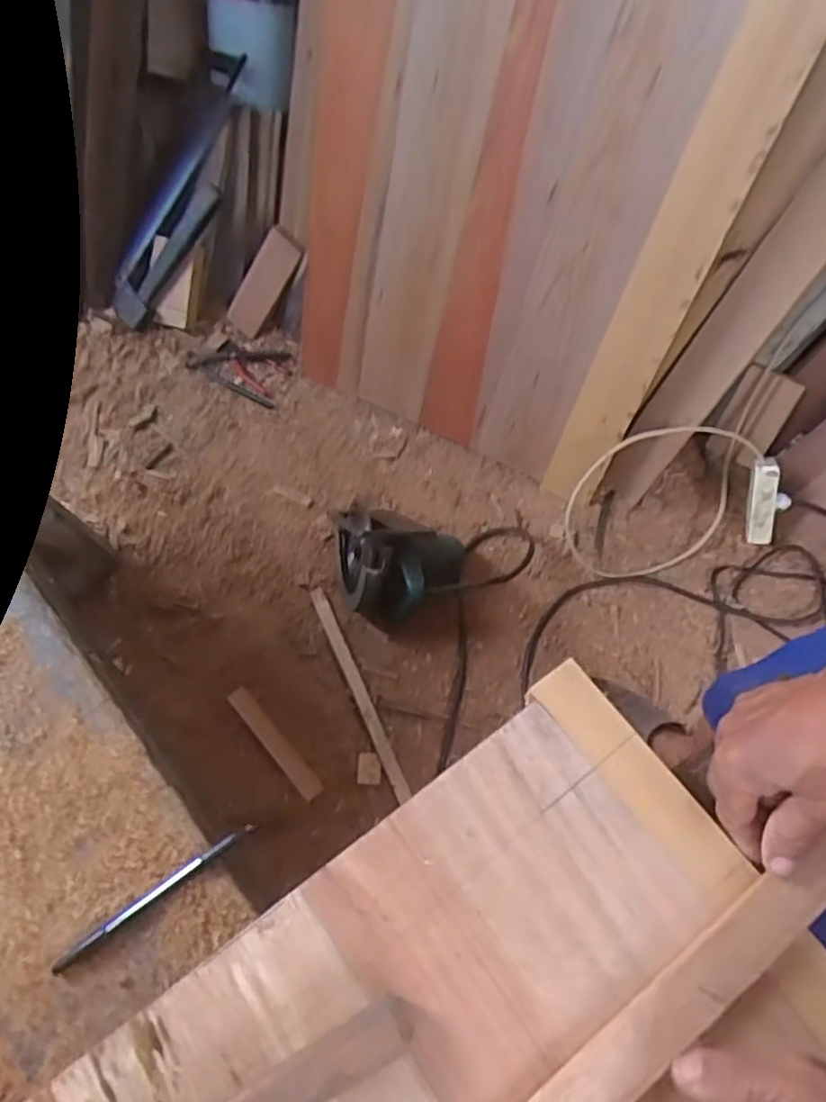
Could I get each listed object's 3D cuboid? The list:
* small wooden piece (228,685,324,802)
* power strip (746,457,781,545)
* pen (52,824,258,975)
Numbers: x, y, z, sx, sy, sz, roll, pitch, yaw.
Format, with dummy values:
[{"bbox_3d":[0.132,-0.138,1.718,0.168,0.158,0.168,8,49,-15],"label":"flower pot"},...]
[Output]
[{"bbox_3d":[-0.224,0.309,1.107,0.032,0.012,0.219,-38,72,-18],"label":"small wooden piece"},{"bbox_3d":[0.642,-0.091,1.262,0.045,0.162,0.028,-6,20,-2],"label":"power strip"},{"bbox_3d":[-0.182,0.242,0.485,0.154,0.007,0.011,-33,68,-14],"label":"pen"}]

